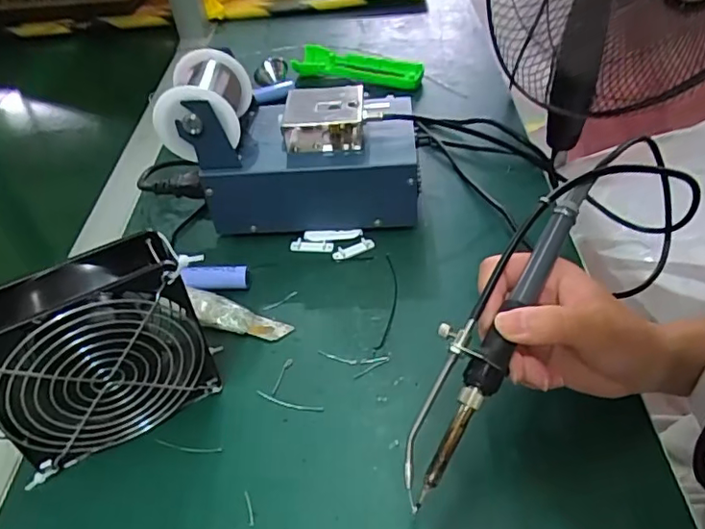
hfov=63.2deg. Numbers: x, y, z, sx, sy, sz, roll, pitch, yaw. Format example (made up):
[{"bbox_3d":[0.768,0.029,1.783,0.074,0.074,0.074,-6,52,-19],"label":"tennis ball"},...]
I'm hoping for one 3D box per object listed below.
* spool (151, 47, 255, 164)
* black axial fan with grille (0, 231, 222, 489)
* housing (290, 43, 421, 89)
[{"bbox_3d":[-0.123,-0.133,0.475,0.067,0.061,0.075,-3,43,2],"label":"spool"},{"bbox_3d":[-0.155,0.054,0.349,0.122,0.119,0.053,-24,46,-21],"label":"black axial fan with grille"},{"bbox_3d":[0.009,-0.249,0.719,0.162,0.034,0.041,10,45,15],"label":"housing"}]

